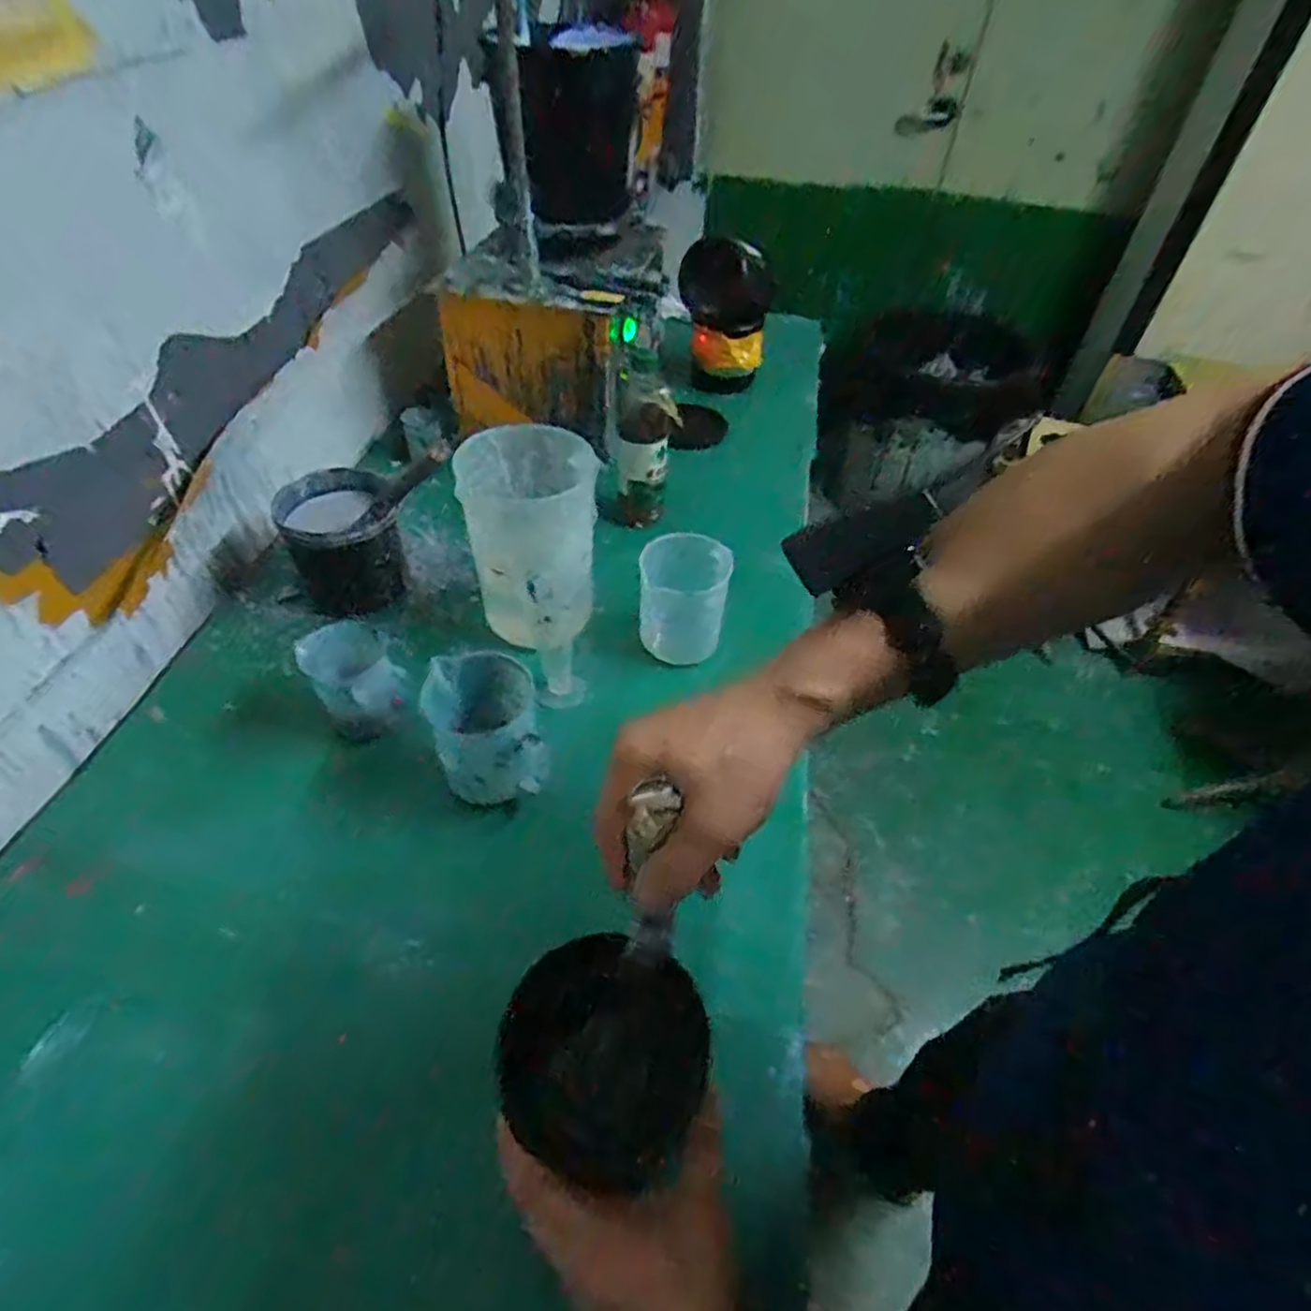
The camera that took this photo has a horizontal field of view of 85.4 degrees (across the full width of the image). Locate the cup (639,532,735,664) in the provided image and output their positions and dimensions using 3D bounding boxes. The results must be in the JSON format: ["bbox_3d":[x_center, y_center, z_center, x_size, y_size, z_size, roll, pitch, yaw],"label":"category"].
[{"bbox_3d":[0.031,-0.063,0.766,0.090,0.114,0.082,2,47,-2],"label":"cup"}]

